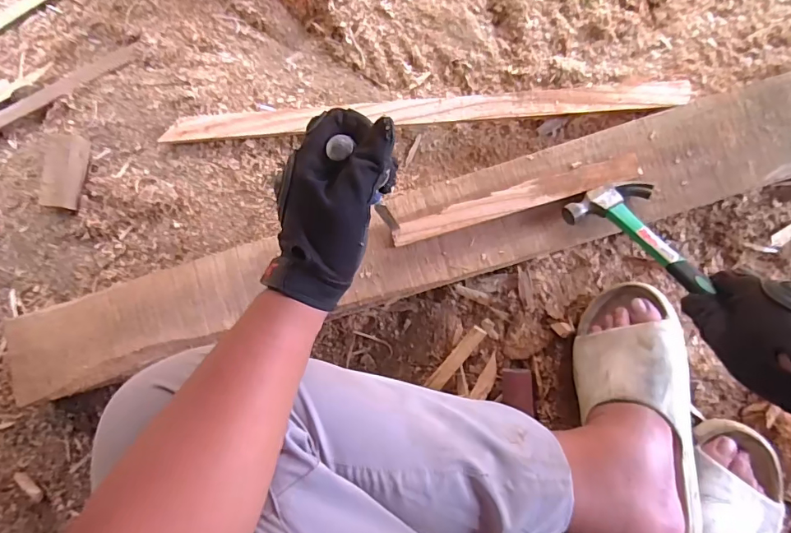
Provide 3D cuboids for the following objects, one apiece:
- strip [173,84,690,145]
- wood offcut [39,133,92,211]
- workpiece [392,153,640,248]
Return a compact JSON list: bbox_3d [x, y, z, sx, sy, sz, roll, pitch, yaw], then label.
[{"bbox_3d":[0.026,-0.216,0.641,0.700,0.026,0.045,-2,82,5],"label":"strip"},{"bbox_3d":[-0.466,-0.135,0.652,0.048,0.031,0.105,0,85,7],"label":"wood offcut"},{"bbox_3d":[0.140,-0.079,0.552,0.292,0.018,0.032,-17,83,5],"label":"workpiece"}]

